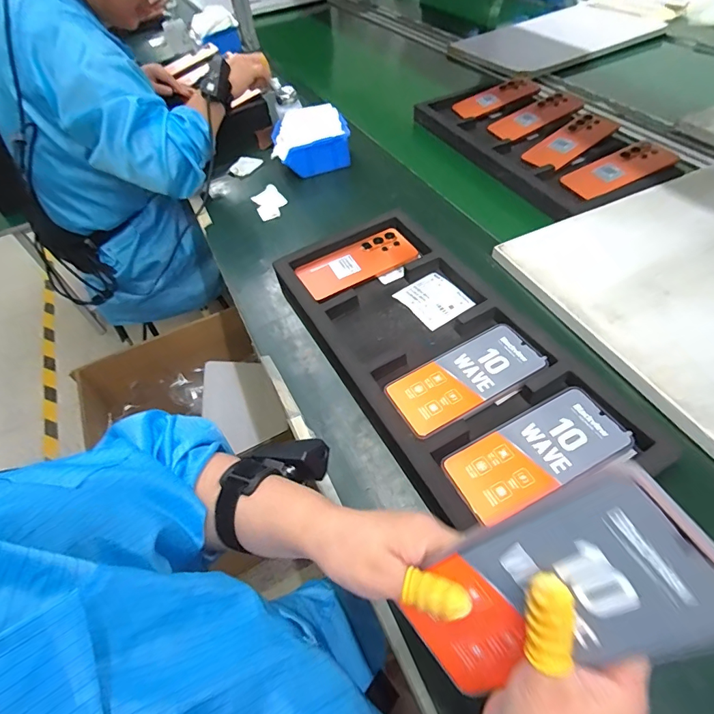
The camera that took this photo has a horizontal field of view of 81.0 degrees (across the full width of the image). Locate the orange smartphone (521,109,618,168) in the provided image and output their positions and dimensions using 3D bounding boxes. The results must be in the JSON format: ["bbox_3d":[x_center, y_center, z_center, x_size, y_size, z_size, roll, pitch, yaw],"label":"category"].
[{"bbox_3d":[0.383,-0.389,0.750,0.183,0.007,0.077,-35,59,-11],"label":"orange smartphone"}]

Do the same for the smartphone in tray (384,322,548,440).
[{"bbox_3d":[0.120,0.022,0.466,0.170,0.014,0.081,-26,54,-15],"label":"smartphone in tray"}]

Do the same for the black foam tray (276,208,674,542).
[{"bbox_3d":[0.082,-0.024,0.509,0.230,0.031,0.455,-24,54,-13],"label":"black foam tray"}]

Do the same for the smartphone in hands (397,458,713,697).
[{"bbox_3d":[0.091,0.124,0.215,0.079,0.170,0.006,52,36,12],"label":"smartphone in hands"}]

